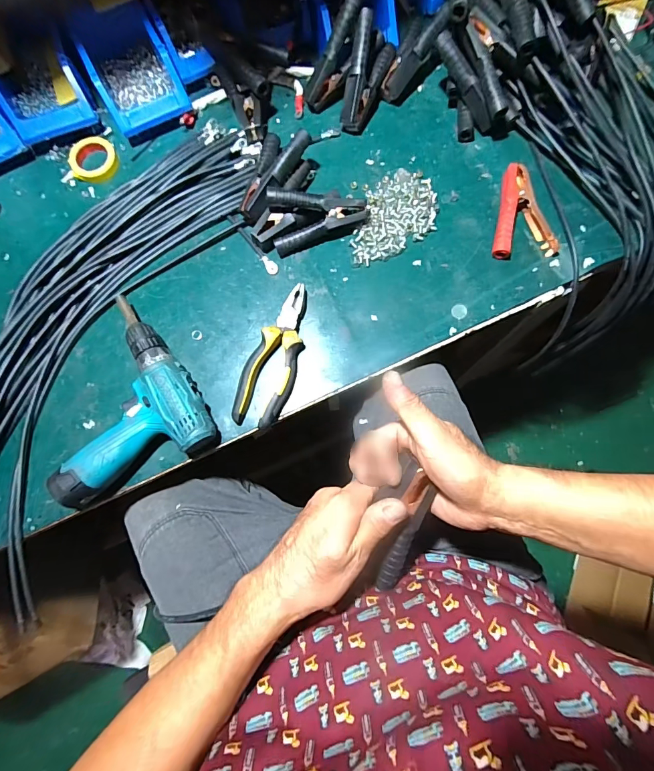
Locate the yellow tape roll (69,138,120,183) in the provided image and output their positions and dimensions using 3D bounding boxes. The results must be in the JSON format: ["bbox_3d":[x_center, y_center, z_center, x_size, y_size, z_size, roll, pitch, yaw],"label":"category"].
[{"bbox_3d":[-0.361,-0.350,0.590,0.067,0.019,0.065,0,77,2],"label":"yellow tape roll"}]

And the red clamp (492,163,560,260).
[{"bbox_3d":[0.270,-0.246,0.536,0.087,0.023,0.134,-5,77,1],"label":"red clamp"}]

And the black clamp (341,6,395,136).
[{"bbox_3d":[0.058,-0.455,0.569,0.055,0.061,0.139,16,103,2],"label":"black clamp"}]

